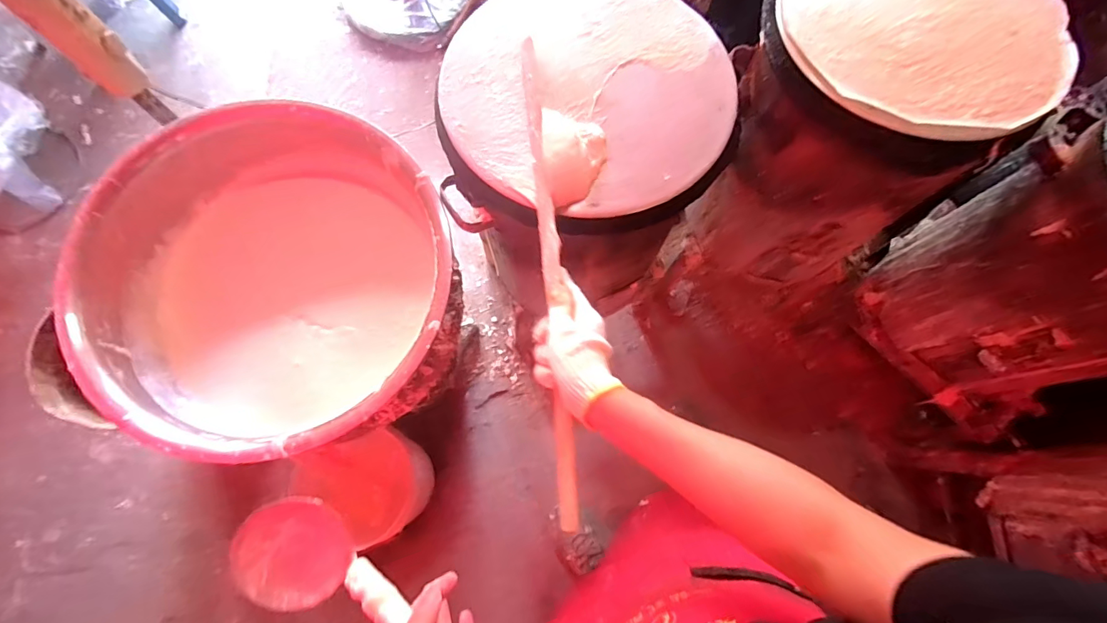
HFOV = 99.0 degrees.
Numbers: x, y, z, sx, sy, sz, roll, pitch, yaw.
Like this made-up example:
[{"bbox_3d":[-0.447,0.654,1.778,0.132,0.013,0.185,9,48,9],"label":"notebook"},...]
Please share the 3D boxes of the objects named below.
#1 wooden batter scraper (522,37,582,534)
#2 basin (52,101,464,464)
[{"bbox_3d":[-0.006,-0.071,0.519,0.022,0.033,0.568,-4,72,-2],"label":"wooden batter scraper"},{"bbox_3d":[-0.406,-0.032,0.739,0.495,0.220,0.483,0,74,0],"label":"basin"}]

